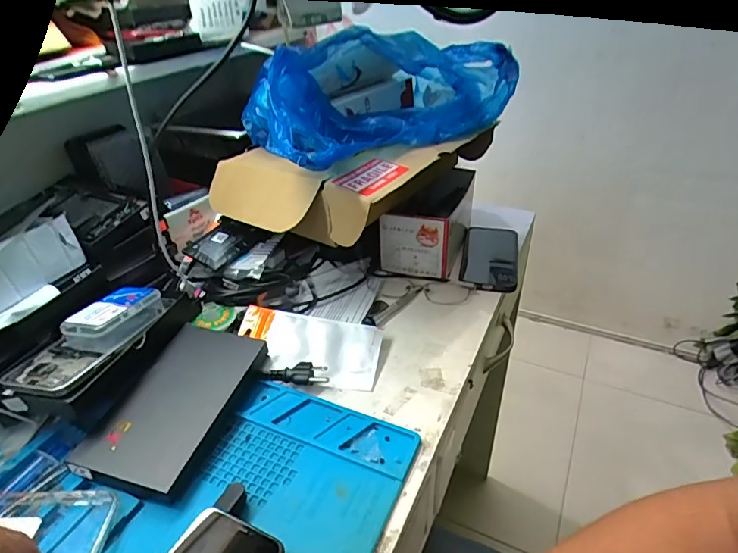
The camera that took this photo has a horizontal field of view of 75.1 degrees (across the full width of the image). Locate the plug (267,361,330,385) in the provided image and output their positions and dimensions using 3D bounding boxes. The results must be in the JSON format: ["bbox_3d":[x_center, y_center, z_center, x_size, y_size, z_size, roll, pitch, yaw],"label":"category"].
[{"bbox_3d":[-0.072,0.101,0.490,0.059,0.021,0.021,-5,34,-6],"label":"plug"}]

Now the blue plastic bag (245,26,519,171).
[{"bbox_3d":[0.007,-0.232,0.591,0.340,0.110,0.229,-20,38,-26],"label":"blue plastic bag"}]

